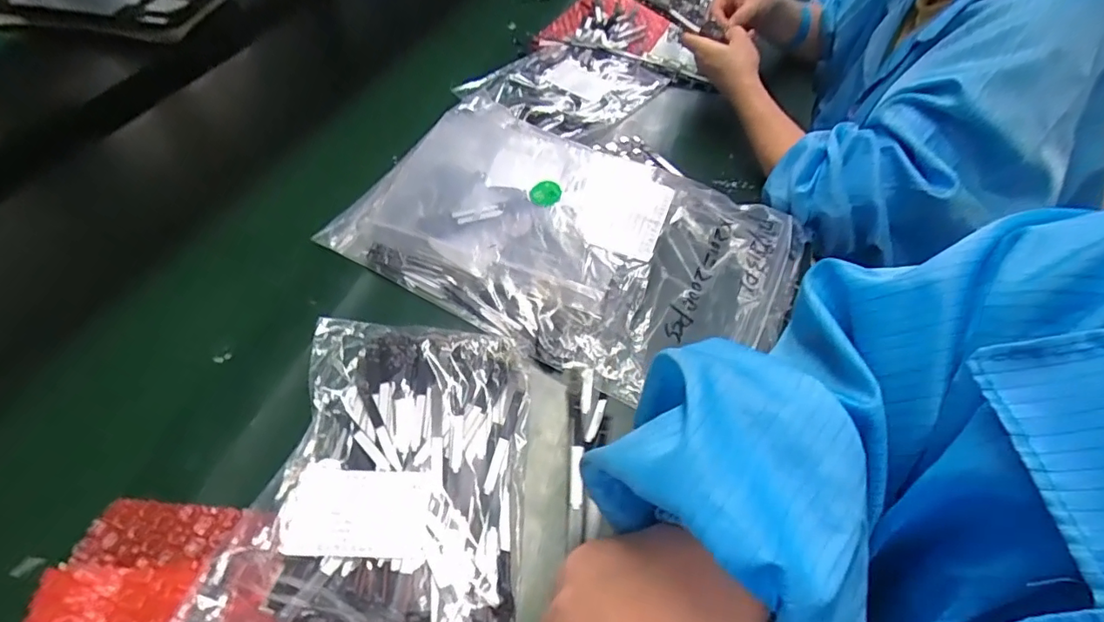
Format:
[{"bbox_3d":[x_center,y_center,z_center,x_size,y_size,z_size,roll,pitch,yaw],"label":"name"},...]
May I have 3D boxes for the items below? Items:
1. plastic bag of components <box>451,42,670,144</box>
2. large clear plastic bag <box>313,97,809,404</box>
[{"bbox_3d":[0.019,-0.261,0.620,0.167,0.018,0.193,26,52,15],"label":"plastic bag of components"},{"bbox_3d":[0.013,-0.071,0.433,0.351,0.063,0.218,23,51,13],"label":"large clear plastic bag"}]

